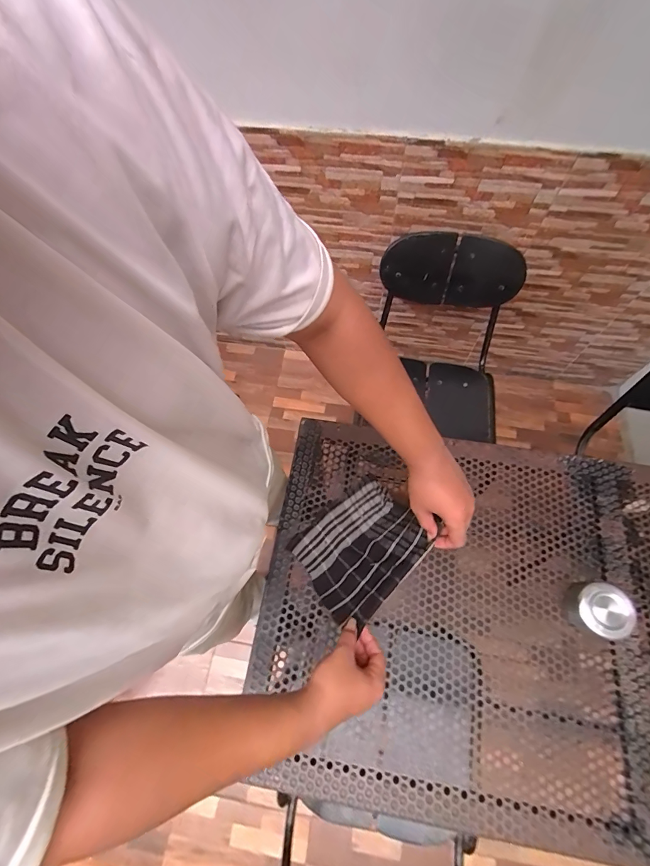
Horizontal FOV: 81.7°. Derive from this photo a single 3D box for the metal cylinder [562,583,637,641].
[{"bbox_3d":[0.432,0.280,0.595,0.084,0.048,0.084,21,68,29],"label":"metal cylinder"}]

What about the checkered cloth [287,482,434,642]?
[{"bbox_3d":[0.061,0.187,0.613,0.205,0.201,0.057,-44,117,-13],"label":"checkered cloth"}]

